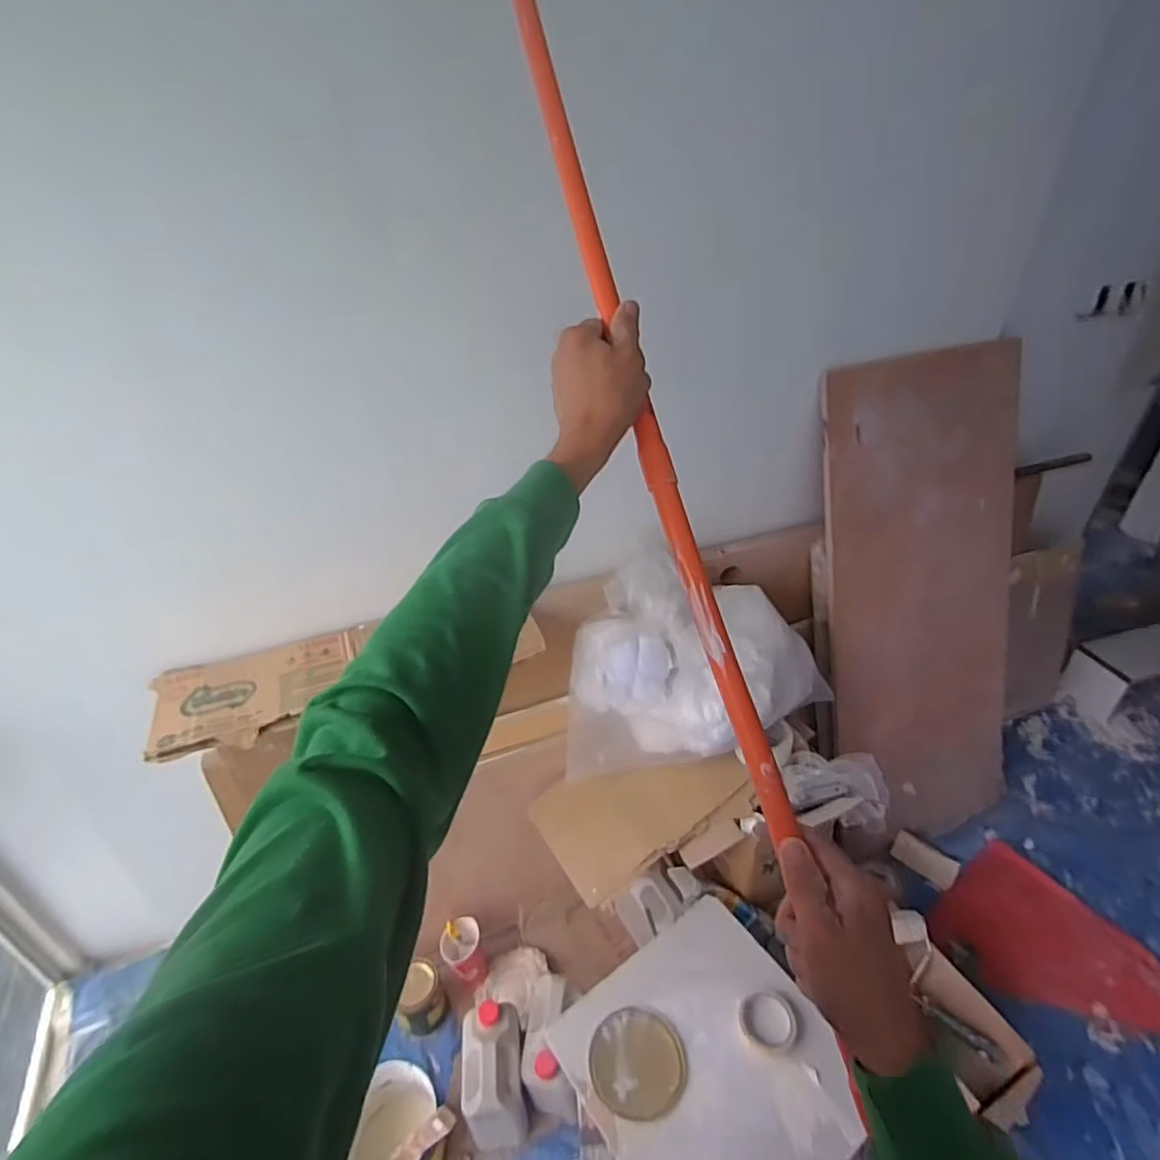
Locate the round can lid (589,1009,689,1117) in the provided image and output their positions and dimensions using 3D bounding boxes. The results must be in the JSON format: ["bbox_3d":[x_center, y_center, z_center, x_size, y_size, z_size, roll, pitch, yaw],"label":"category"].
[{"bbox_3d":[0.096,0.796,1.068,0.150,0.006,0.146,-1,50,2],"label":"round can lid"}]

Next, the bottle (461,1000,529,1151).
[{"bbox_3d":[-0.168,0.948,1.235,0.119,0.191,0.183,-7,37,-8],"label":"bottle"}]

